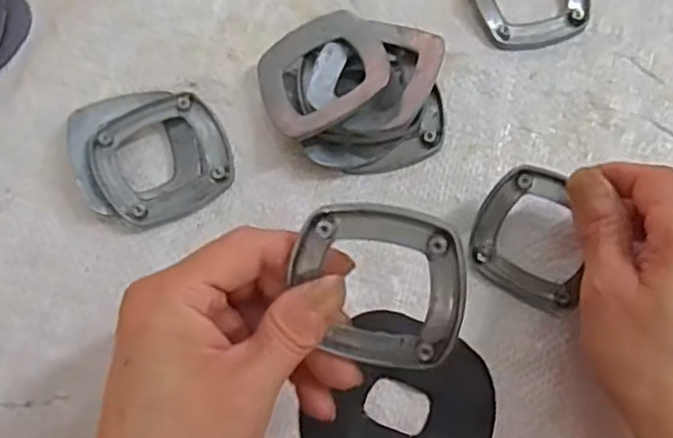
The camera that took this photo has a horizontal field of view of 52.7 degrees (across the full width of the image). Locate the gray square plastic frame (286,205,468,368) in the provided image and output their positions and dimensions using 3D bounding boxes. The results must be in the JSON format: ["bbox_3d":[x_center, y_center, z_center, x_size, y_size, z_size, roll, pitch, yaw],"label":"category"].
[{"bbox_3d":[0.015,0.024,0.239,0.058,0.009,0.058,8,102,17],"label":"gray square plastic frame"}]

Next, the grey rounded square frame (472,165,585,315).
[{"bbox_3d":[0.091,0.009,0.309,0.054,0.010,0.059,23,103,-2],"label":"grey rounded square frame"}]

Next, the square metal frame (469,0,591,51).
[{"bbox_3d":[0.102,-0.119,0.360,0.062,0.008,0.057,-15,75,-6],"label":"square metal frame"}]

